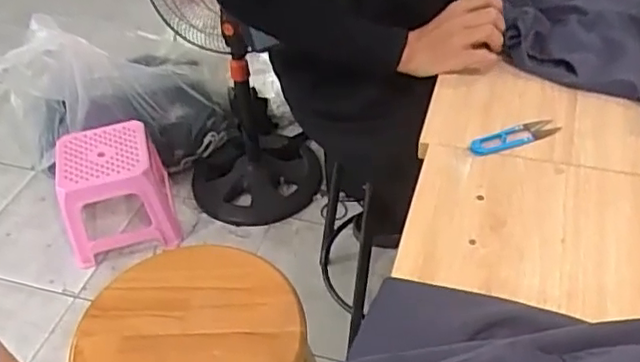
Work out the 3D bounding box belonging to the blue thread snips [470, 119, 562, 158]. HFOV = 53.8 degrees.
[{"bbox_3d":[0.240,-0.054,0.771,0.116,0.007,0.028,-17,44,-12],"label":"blue thread snips"}]

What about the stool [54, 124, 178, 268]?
[{"bbox_3d":[-0.540,0.031,1.656,0.271,0.253,0.247,-16,44,-11],"label":"stool"}]

